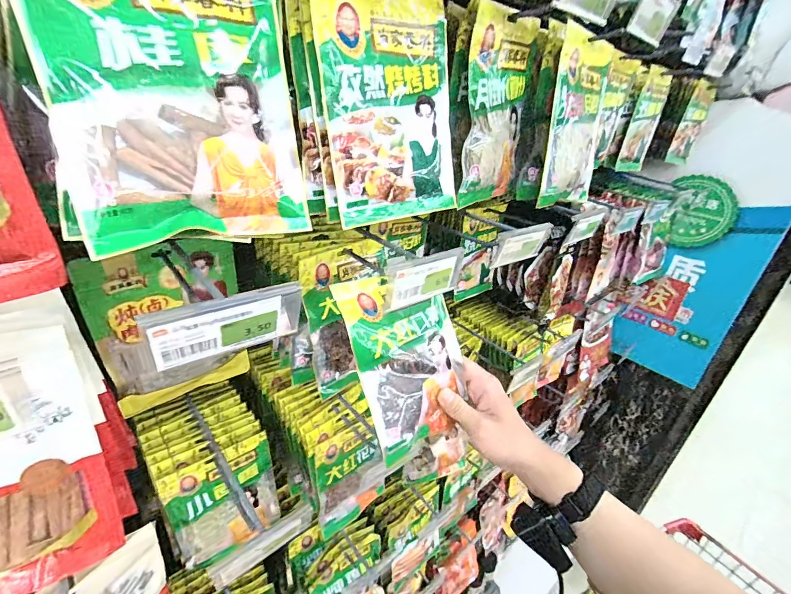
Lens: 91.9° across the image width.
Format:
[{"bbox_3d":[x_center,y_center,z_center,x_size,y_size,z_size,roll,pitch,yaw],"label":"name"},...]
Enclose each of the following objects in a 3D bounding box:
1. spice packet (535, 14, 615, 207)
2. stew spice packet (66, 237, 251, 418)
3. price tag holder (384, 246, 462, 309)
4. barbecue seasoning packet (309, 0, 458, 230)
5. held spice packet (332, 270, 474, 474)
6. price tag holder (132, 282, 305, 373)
[{"bbox_3d":[0.261,-0.245,0.541,0.152,0.217,0.016,-14,23,-40],"label":"spice packet"},{"bbox_3d":[-0.258,0.032,0.452,0.154,0.192,0.021,-21,38,-40],"label":"stew spice packet"},{"bbox_3d":[0.025,-0.021,0.375,0.096,0.044,0.021,-18,36,-37],"label":"price tag holder"},{"bbox_3d":[-0.001,-0.173,0.354,0.137,0.193,0.008,-19,22,-32],"label":"barbecue seasoning packet"},{"bbox_3d":[0.016,0.062,0.400,0.123,0.179,0.027,-17,3,-30],"label":"held spice packet"},{"bbox_3d":[-0.111,0.019,0.258,0.094,0.039,0.014,-15,34,-34],"label":"price tag holder"}]

